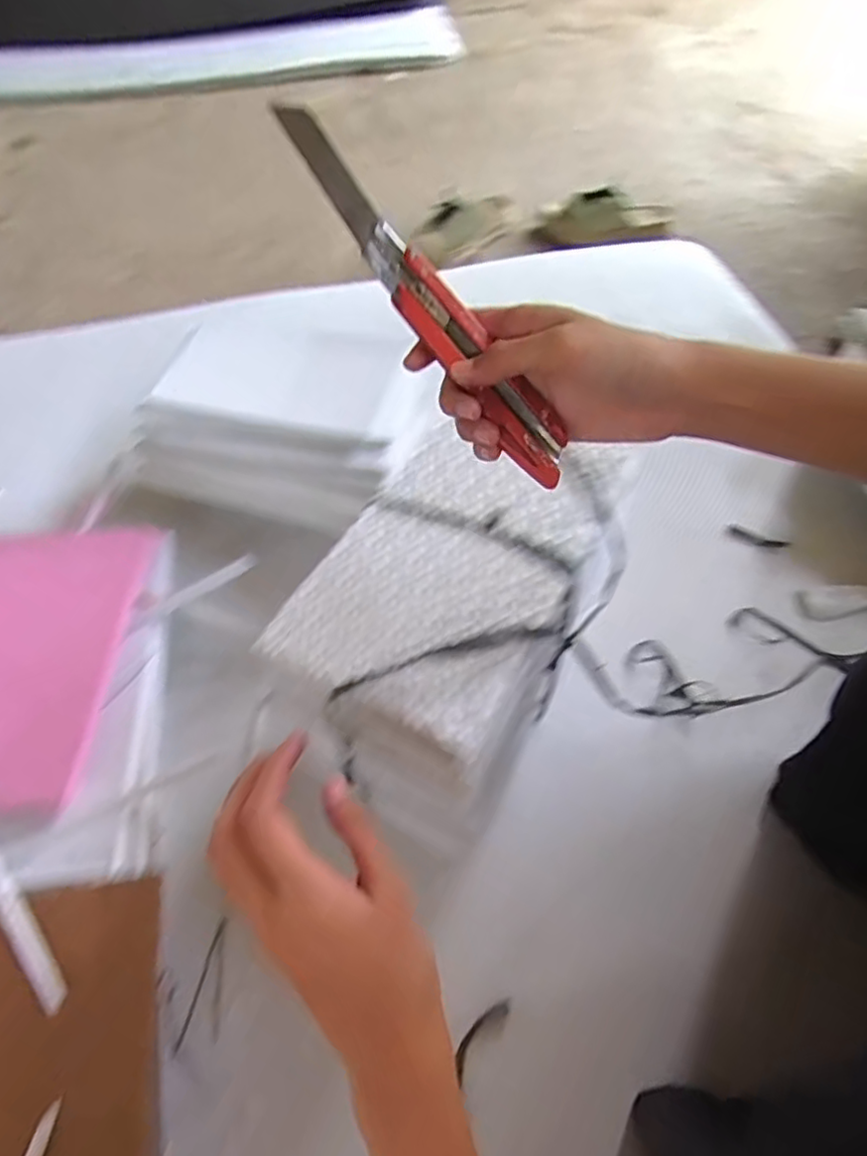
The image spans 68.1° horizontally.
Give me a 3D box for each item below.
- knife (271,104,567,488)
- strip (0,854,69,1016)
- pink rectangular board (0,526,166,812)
[{"bbox_3d":[-0.002,-0.136,0.319,0.025,0.013,0.213,-43,98,-25],"label":"knife"},{"bbox_3d":[-0.319,0.219,0.467,0.206,0.012,0.020,39,64,25],"label":"strip"},{"bbox_3d":[-0.383,0.064,0.575,0.194,0.011,0.271,4,56,-7],"label":"pink rectangular board"}]

